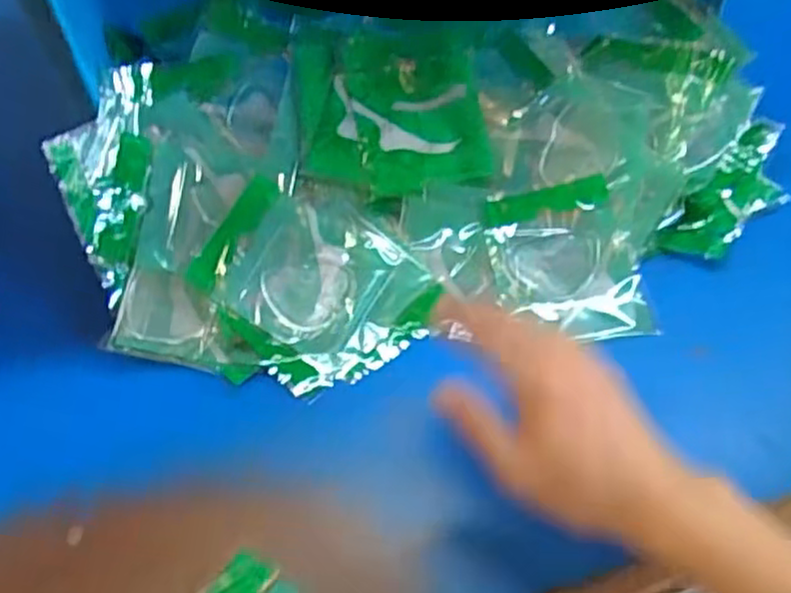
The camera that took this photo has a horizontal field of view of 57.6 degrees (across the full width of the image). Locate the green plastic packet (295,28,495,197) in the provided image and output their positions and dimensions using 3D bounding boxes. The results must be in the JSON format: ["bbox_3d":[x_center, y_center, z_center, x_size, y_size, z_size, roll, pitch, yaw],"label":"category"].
[{"bbox_3d":[-0.005,-0.153,0.579,0.144,0.017,0.145,-6,81,-2],"label":"green plastic packet"}]

